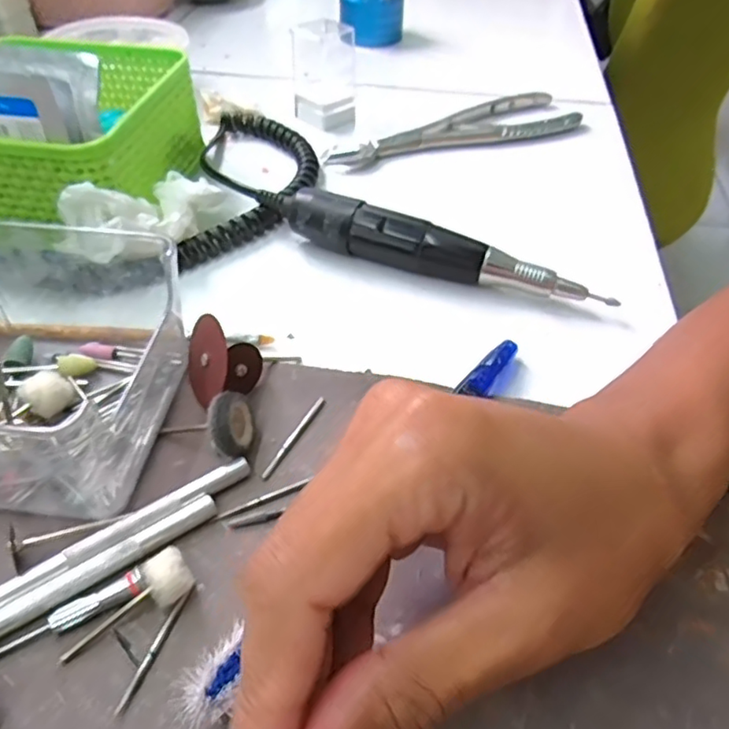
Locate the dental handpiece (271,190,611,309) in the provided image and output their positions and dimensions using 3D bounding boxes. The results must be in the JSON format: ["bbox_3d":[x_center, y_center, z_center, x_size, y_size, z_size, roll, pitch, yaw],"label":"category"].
[{"bbox_3d":[0.037,-0.055,0.311,0.169,0.028,0.021,16,48,16],"label":"dental handpiece"}]

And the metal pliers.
[{"bbox_3d":[0.068,-0.162,0.421,0.191,0.015,0.054,-24,50,-21],"label":"metal pliers"}]

